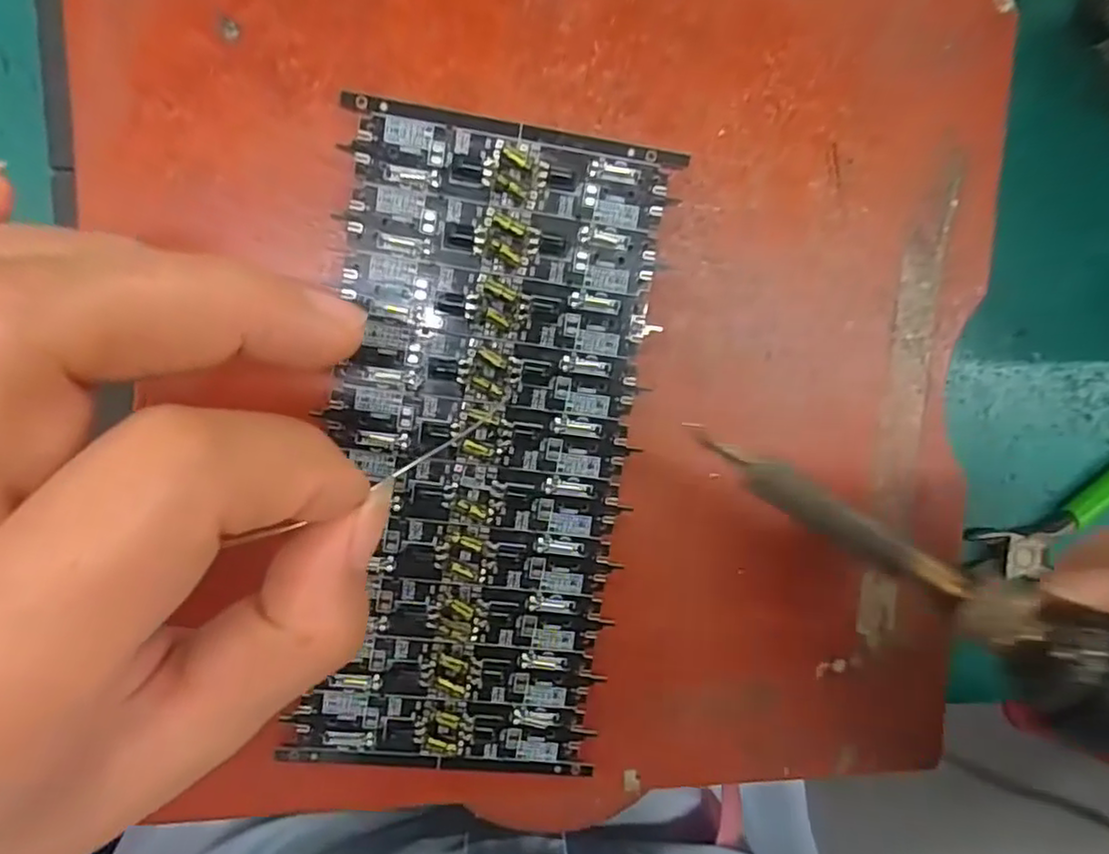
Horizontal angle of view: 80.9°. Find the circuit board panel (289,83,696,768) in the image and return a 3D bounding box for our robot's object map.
[{"bbox_3d":[-0.019,0.009,0.164,0.074,0.009,0.164,8,94,-9],"label":"circuit board panel"}]

